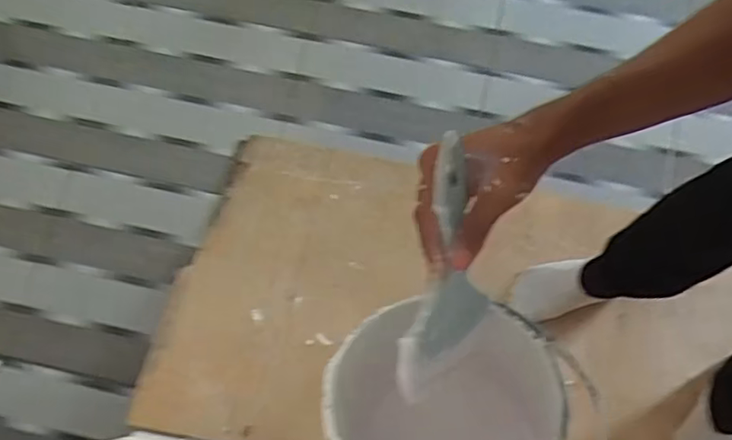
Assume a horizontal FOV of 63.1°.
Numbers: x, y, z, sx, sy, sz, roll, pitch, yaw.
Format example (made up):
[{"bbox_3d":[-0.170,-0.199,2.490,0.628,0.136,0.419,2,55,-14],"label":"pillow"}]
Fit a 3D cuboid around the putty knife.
[{"bbox_3d":[0.055,0.037,0.432,0.069,0.025,0.190,-4,104,-38],"label":"putty knife"}]

